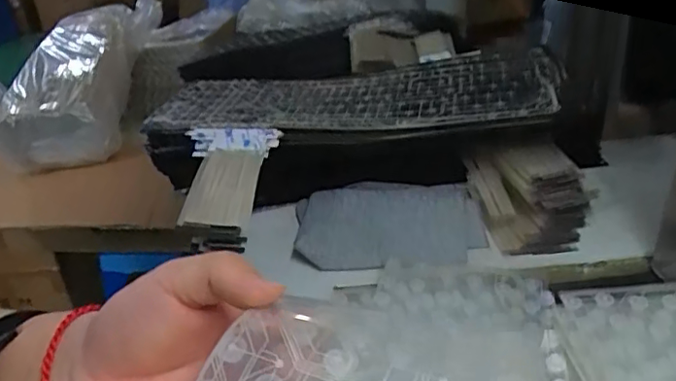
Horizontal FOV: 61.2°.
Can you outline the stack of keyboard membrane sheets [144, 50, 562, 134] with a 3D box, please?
[{"bbox_3d":[0.012,-0.086,0.529,0.370,0.017,0.126,-1,30,6],"label":"stack of keyboard membrane sheets"}]

